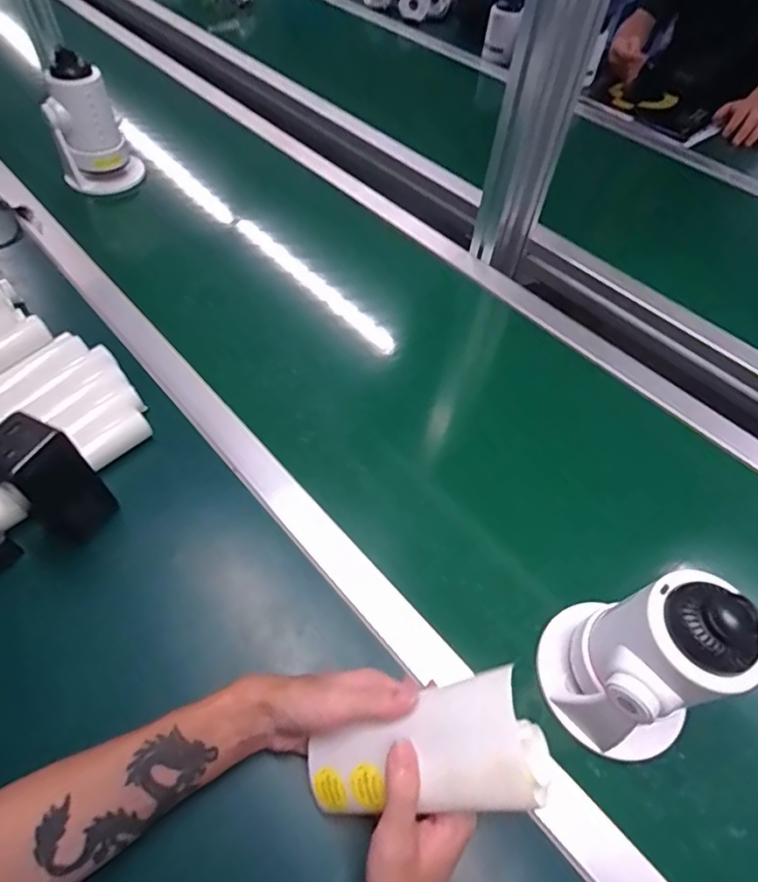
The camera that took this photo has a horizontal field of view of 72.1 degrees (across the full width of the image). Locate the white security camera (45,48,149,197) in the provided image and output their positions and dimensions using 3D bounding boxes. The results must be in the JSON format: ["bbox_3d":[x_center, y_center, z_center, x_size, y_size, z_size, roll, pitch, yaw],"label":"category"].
[{"bbox_3d":[-0.444,-0.471,0.792,0.118,0.169,0.095,-20,60,-16],"label":"white security camera"}]

